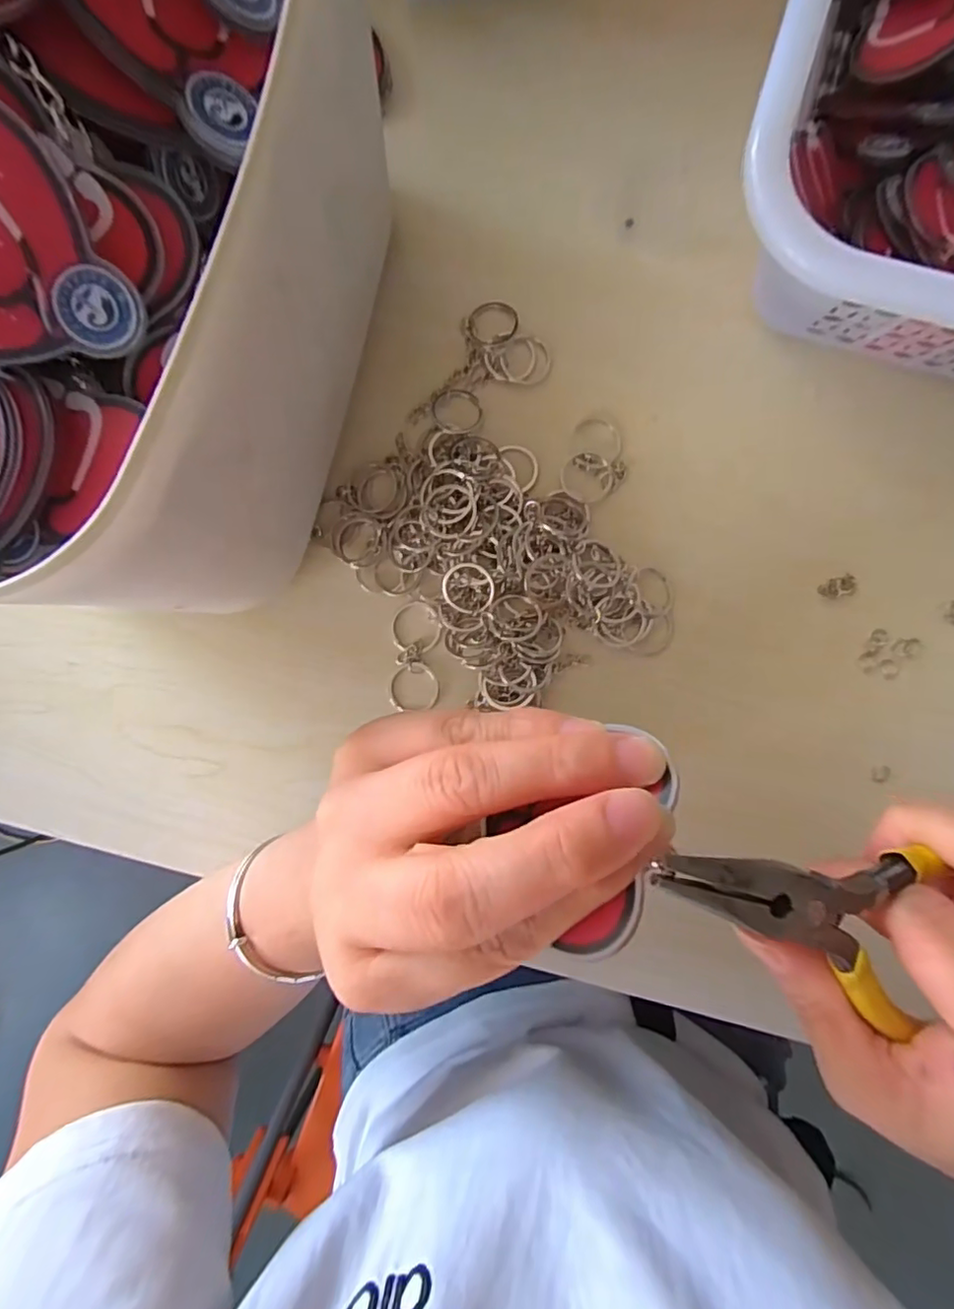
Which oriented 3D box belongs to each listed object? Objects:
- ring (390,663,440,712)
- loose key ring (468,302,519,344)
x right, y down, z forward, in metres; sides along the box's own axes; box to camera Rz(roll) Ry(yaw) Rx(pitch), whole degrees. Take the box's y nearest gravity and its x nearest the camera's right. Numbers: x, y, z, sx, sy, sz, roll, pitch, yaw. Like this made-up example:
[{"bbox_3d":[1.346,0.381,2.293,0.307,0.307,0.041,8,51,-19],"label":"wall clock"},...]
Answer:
[{"bbox_3d":[-0.030,0.016,0.279,0.025,0.004,0.022,-6,90,4],"label":"ring"},{"bbox_3d":[0.008,-0.157,0.275,0.024,0.004,0.020,-4,90,4],"label":"loose key ring"}]

